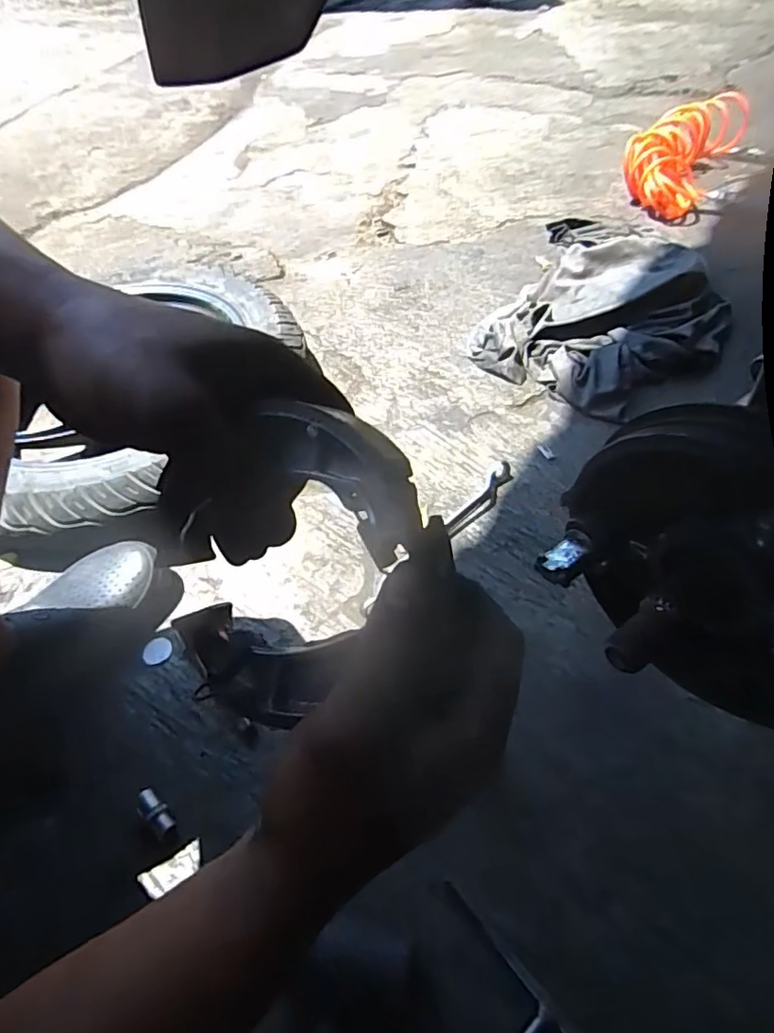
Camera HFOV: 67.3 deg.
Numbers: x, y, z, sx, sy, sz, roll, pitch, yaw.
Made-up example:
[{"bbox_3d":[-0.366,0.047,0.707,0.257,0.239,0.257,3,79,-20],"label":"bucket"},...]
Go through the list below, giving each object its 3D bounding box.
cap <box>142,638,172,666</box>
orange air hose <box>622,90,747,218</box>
[{"bbox_3d":[-0.229,0.135,0.581,0.025,0.004,0.029,28,59,24],"label":"cap"},{"bbox_3d":[0.595,-0.741,1.158,0.163,0.093,0.446,25,58,22],"label":"orange air hose"}]

